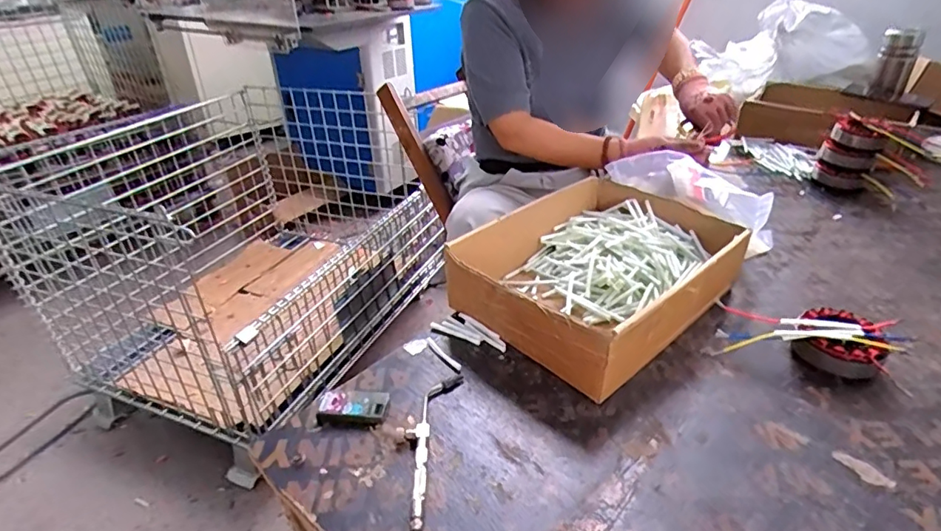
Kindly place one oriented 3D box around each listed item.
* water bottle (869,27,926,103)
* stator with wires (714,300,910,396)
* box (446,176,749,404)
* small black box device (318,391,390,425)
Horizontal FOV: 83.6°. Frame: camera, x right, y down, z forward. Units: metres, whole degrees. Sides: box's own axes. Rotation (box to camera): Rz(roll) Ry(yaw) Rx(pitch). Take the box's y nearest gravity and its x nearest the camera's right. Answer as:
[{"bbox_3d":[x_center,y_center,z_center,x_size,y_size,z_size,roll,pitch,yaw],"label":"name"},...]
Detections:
[{"bbox_3d":[0.930,-0.439,1.155,0.072,0.136,0.085,20,38,32],"label":"water bottle"},{"bbox_3d":[0.377,0.080,0.589,0.179,0.040,0.085,10,34,19],"label":"stator with wires"},{"bbox_3d":[0.168,0.004,0.673,0.336,0.096,0.241,-26,39,-34],"label":"box"},{"bbox_3d":[-0.117,0.143,0.531,0.066,0.015,0.035,1,32,5],"label":"small black box device"}]

